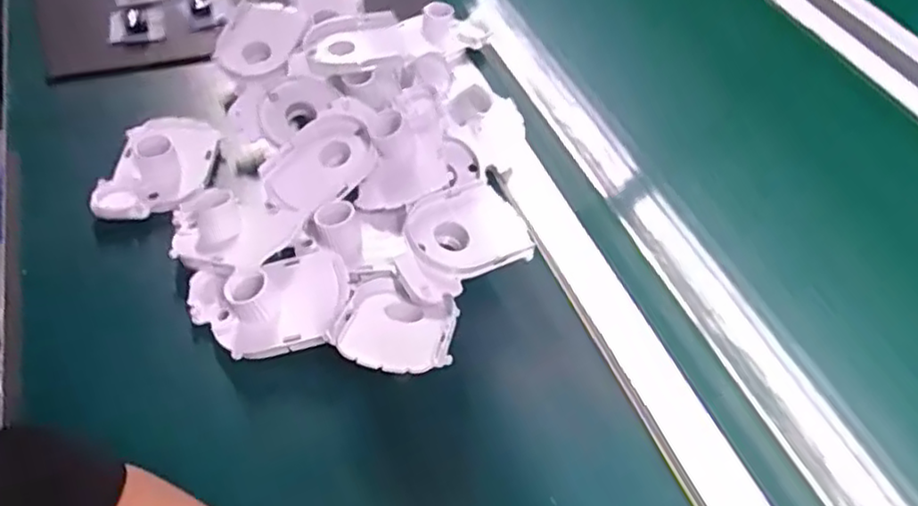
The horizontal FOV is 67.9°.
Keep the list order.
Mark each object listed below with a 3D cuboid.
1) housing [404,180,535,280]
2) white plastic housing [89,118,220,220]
[{"bbox_3d":[0.005,-0.014,0.460,0.079,0.019,0.067,-22,53,-23],"label":"housing"},{"bbox_3d":[-0.221,-0.071,0.500,0.073,0.037,0.098,0,48,-6],"label":"white plastic housing"}]

